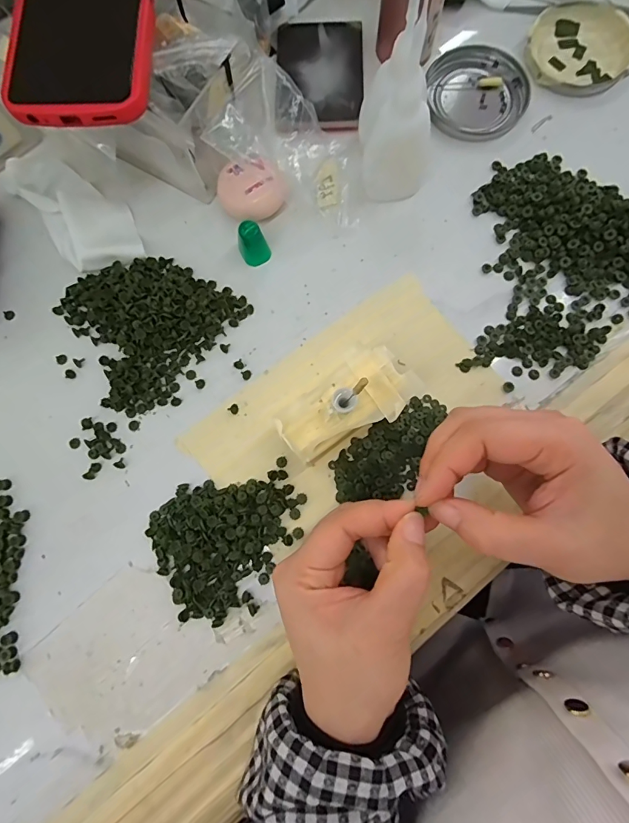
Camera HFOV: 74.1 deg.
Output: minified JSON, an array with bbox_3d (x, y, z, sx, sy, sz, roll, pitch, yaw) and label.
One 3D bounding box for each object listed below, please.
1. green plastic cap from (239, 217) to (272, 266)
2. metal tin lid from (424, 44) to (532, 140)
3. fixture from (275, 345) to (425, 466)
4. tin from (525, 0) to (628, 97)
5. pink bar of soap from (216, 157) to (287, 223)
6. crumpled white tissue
[{"bbox_3d":[-0.043,-0.119,0.294,0.020,0.028,0.018,-19,79,-2],"label":"green plastic cap"},{"bbox_3d":[0.128,-0.250,0.326,0.077,0.008,0.078,0,79,1],"label":"metal tin lid"},{"bbox_3d":[0.021,-0.004,0.266,0.089,0.037,0.047,-33,80,-5],"label":"fixture"},{"bbox_3d":[0.208,-0.285,0.326,0.079,0.009,0.076,0,79,1],"label":"tin"},{"bbox_3d":[-0.045,-0.158,0.299,0.047,0.026,0.038,-14,79,-1],"label":"pink bar of soap"},{"bbox_3d":[-0.179,-0.153,0.307,0.056,0.016,0.126,-40,81,-6],"label":"crumpled white tissue"}]

